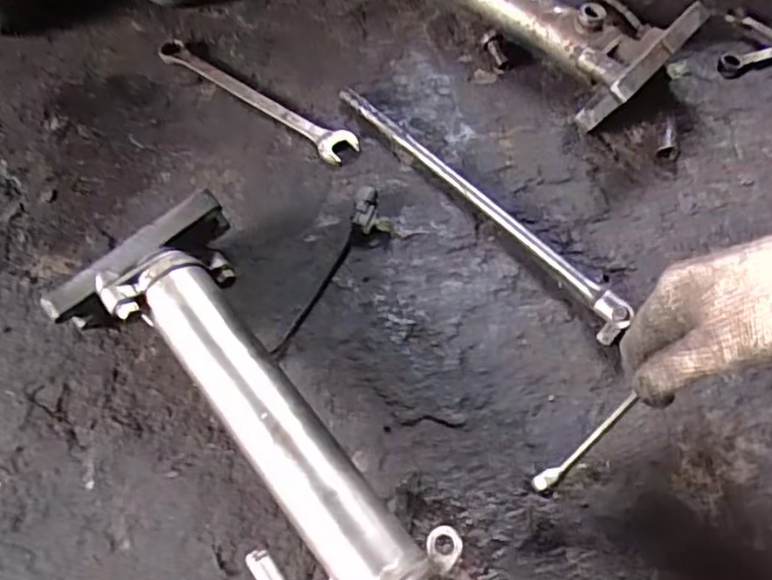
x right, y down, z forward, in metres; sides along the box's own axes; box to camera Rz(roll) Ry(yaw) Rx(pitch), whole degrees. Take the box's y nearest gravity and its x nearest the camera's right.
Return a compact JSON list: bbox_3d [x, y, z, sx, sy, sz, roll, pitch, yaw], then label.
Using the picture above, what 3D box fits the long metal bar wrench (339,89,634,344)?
[{"bbox_3d":[0.076,-0.087,0.588,0.028,0.034,0.349,-36,67,-17],"label":"long metal bar wrench"}]

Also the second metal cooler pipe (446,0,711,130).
[{"bbox_3d":[0.133,-0.305,0.670,0.138,0.101,0.350,-40,69,-19],"label":"second metal cooler pipe"}]

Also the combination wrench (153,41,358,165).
[{"bbox_3d":[-0.134,-0.197,0.666,0.247,0.008,0.039,34,67,18],"label":"combination wrench"}]

